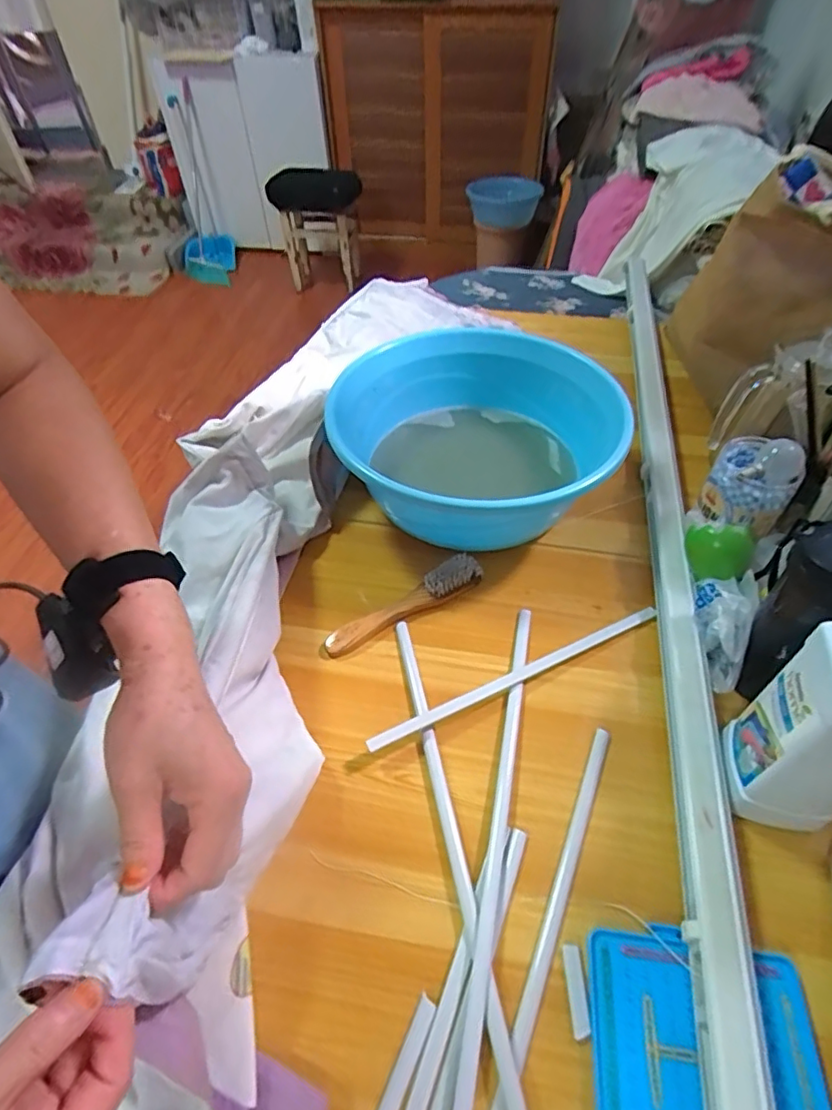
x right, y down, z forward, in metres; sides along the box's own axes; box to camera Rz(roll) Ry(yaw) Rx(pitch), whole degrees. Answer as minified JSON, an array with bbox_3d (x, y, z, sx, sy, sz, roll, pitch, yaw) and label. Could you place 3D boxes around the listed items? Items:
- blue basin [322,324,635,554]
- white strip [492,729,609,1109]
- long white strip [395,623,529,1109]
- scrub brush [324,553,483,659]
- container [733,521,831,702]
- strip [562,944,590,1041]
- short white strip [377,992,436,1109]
[{"bbox_3d":[0.074,-0.144,0.745,0.341,0.146,0.341,-1,49,1],"label":"blue basin"},{"bbox_3d":[0.090,0.312,0.430,0.014,0.012,0.413,17,53,19],"label":"white strip"},{"bbox_3d":[0.030,0.235,0.498,0.018,0.012,0.425,-11,49,-5],"label":"long white strip"},{"bbox_3d":[-0.010,0.056,0.646,0.195,0.027,0.034,-28,54,-21],"label":"scrub brush"},{"bbox_3d":[0.349,0.054,0.516,0.075,0.178,0.072,11,50,11],"label":"container"},{"bbox_3d":[0.117,0.321,0.428,0.012,0.004,0.056,0,49,2],"label":"strip"},{"bbox_3d":[-0.009,0.356,0.401,0.013,0.004,0.086,19,49,19],"label":"short white strip"}]

